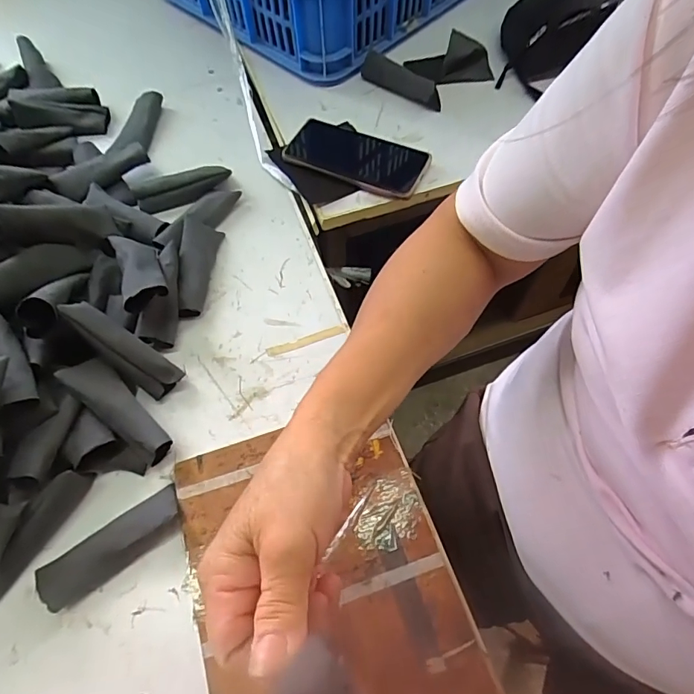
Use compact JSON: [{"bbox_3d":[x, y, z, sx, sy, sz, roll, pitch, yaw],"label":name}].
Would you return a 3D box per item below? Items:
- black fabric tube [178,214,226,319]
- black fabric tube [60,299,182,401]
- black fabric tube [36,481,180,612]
[{"bbox_3d":[-0.149,-0.081,0.458,0.032,0.028,0.105,-2,62,1],"label":"black fabric tube"},{"bbox_3d":[-0.188,0.001,0.387,0.103,0.017,0.030,44,61,-19],"label":"black fabric tube"},{"bbox_3d":[-0.175,0.146,0.340,0.105,0.027,0.034,-33,65,-15],"label":"black fabric tube"}]

